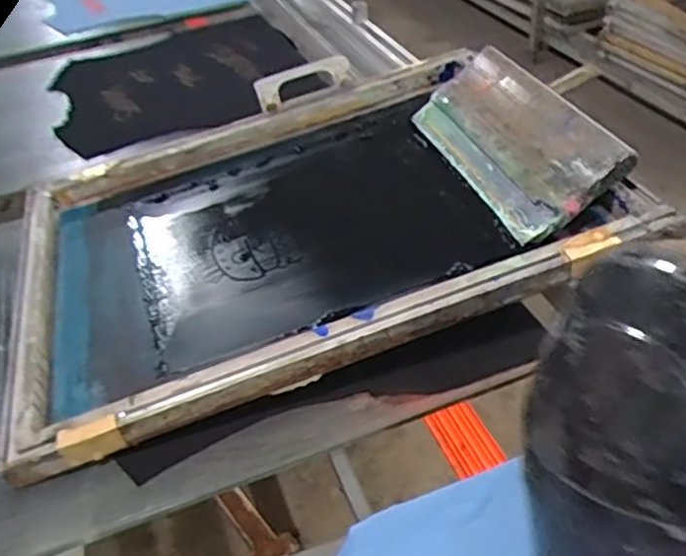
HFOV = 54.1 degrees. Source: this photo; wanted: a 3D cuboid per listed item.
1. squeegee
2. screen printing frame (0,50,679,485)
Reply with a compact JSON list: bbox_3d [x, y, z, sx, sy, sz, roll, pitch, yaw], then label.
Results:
[{"bbox_3d":[0.162,-0.141,0.662,0.117,0.022,0.254,-43,44,13],"label":"squeegee"},{"bbox_3d":[-0.047,-0.073,0.655,0.558,0.061,0.403,-20,44,-6],"label":"screen printing frame"}]

